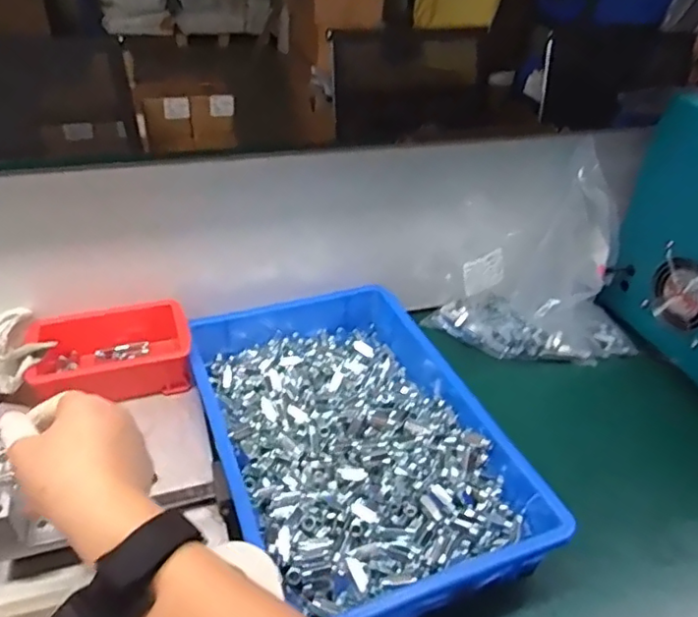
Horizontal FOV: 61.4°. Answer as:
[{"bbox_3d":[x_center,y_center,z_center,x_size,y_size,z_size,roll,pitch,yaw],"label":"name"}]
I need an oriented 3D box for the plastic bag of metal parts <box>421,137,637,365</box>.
[{"bbox_3d":[0.235,-0.049,0.689,0.230,0.205,0.123,-6,38,-13],"label":"plastic bag of metal parts"}]

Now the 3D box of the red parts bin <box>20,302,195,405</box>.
[{"bbox_3d":[-0.243,0.046,0.602,0.152,0.049,0.099,-9,38,-16],"label":"red parts bin"}]

